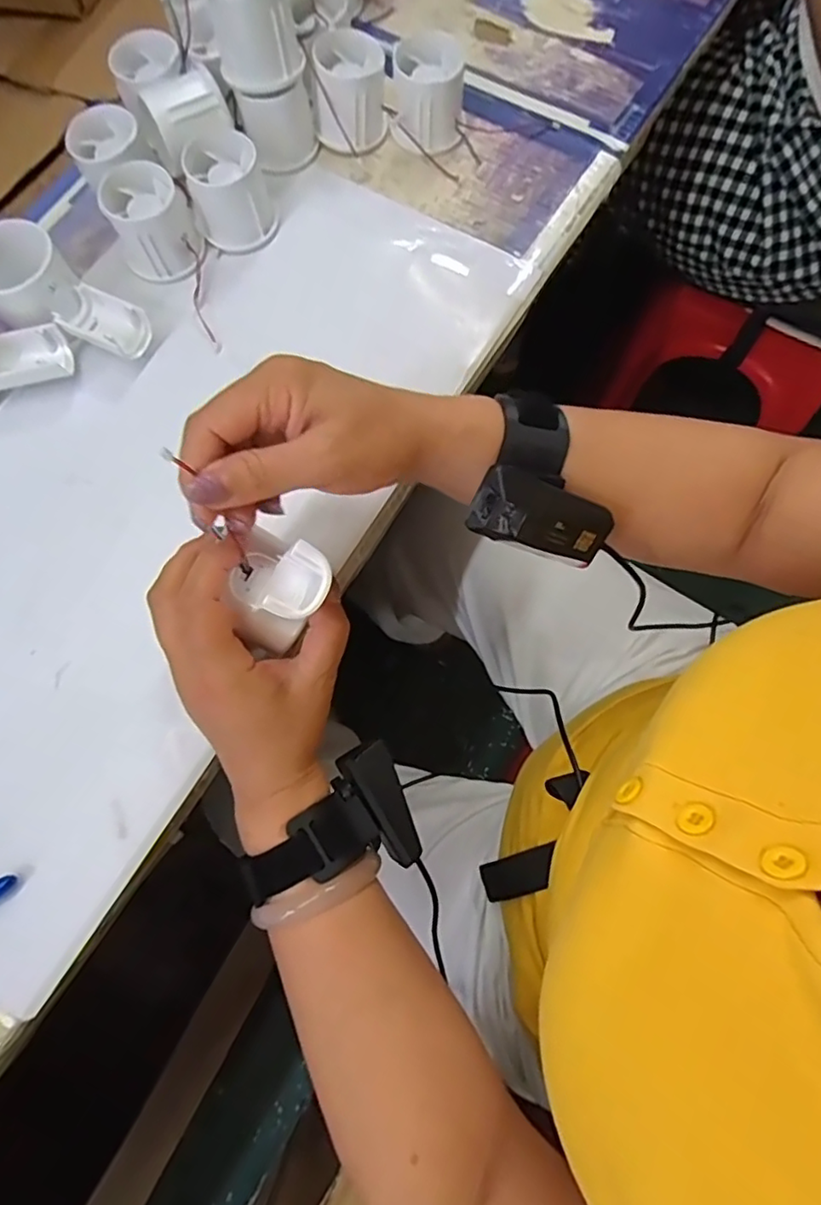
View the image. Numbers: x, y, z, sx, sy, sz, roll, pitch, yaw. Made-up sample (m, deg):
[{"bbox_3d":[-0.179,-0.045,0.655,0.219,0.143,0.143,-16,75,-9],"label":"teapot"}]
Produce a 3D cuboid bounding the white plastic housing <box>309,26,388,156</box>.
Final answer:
[{"bbox_3d":[-0.045,-0.375,0.440,0.054,0.050,0.063,-6,74,0],"label":"white plastic housing"}]

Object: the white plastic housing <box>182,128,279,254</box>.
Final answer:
[{"bbox_3d":[-0.130,-0.295,0.427,0.052,0.046,0.061,-21,75,-4],"label":"white plastic housing"}]

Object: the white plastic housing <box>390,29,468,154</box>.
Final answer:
[{"bbox_3d":[0.012,-0.380,0.444,0.053,0.043,0.061,-2,74,1],"label":"white plastic housing"}]

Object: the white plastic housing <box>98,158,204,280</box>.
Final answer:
[{"bbox_3d":[-0.182,-0.269,0.422,0.056,0.048,0.059,0,74,1],"label":"white plastic housing"}]

